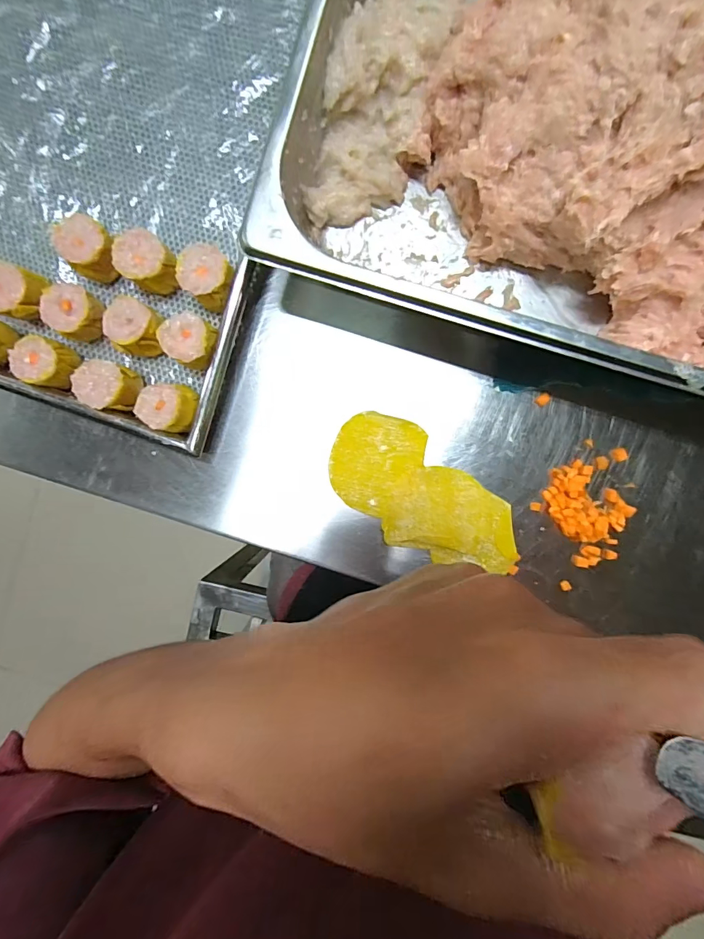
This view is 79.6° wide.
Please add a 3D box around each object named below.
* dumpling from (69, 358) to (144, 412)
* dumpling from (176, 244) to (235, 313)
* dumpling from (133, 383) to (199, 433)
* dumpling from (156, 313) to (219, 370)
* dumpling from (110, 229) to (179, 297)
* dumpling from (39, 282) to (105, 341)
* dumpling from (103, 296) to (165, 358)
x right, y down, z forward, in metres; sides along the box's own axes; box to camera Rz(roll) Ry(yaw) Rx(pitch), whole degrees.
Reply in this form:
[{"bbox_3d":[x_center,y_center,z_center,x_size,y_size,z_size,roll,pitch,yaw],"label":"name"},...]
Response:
[{"bbox_3d":[-0.177,-0.061,0.312,0.040,0.037,0.033,19,94,1],"label":"dumpling"},{"bbox_3d":[-0.101,-0.137,0.305,0.039,0.038,0.034,45,94,-1],"label":"dumpling"},{"bbox_3d":[-0.132,-0.045,0.311,0.039,0.034,0.033,9,94,2],"label":"dumpling"},{"bbox_3d":[-0.114,-0.092,0.307,0.035,0.036,0.032,0,93,2],"label":"dumpling"},{"bbox_3d":[-0.145,-0.148,0.308,0.033,0.035,0.044,-44,91,4],"label":"dumpling"},{"bbox_3d":[-0.200,-0.114,0.315,0.044,0.030,0.034,31,94,0],"label":"dumpling"},{"bbox_3d":[-0.157,-0.103,0.311,0.041,0.032,0.036,17,94,1],"label":"dumpling"}]

